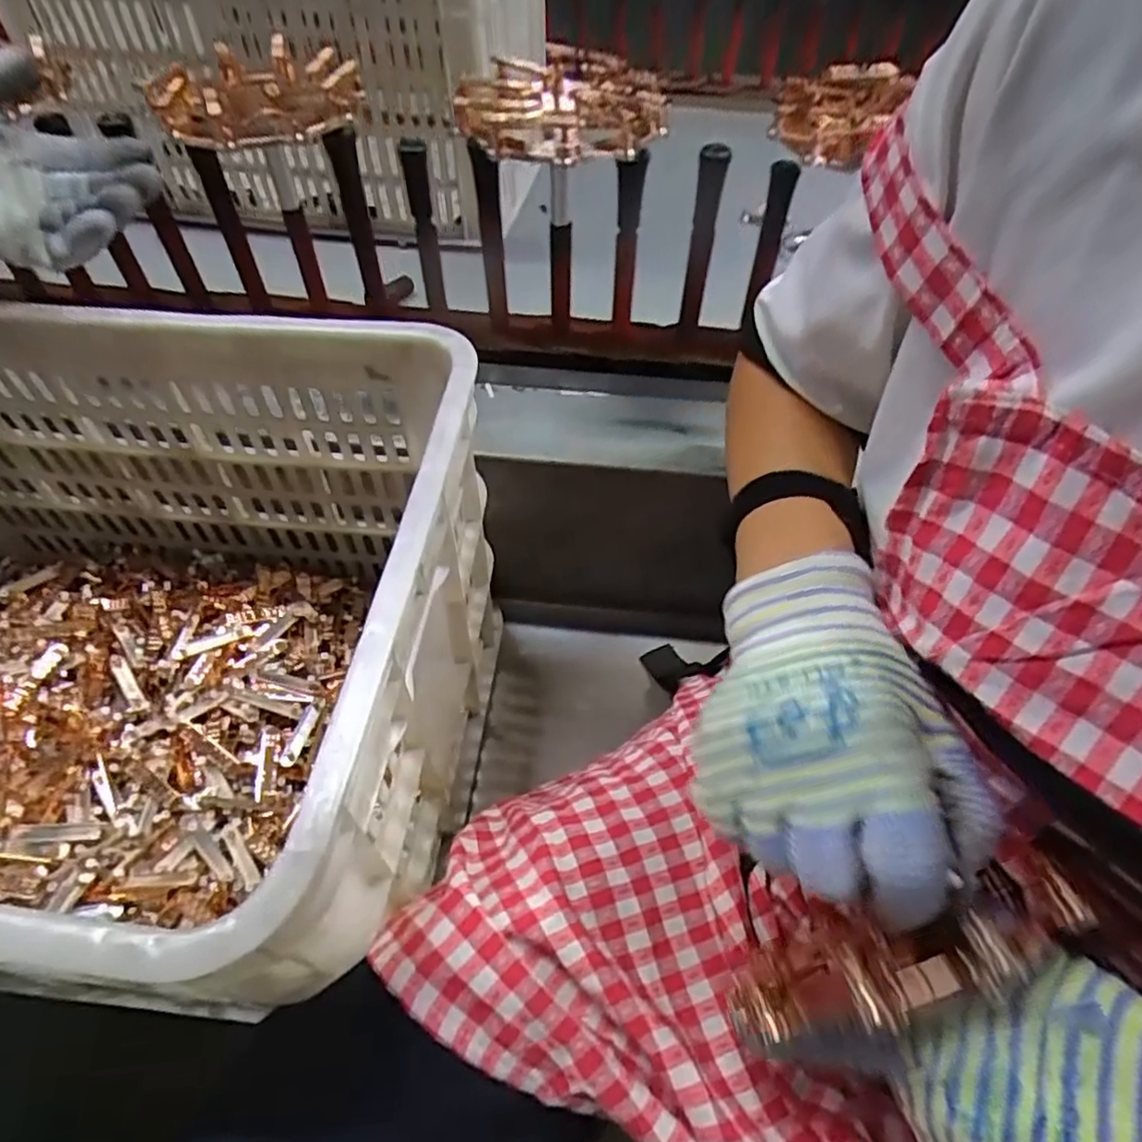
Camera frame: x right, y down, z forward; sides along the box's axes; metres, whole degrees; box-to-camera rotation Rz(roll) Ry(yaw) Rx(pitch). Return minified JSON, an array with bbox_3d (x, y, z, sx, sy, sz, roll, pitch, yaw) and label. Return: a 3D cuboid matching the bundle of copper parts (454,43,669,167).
[{"bbox_3d":[-0.005,-0.294,0.428,0.127,0.035,0.121,-3,48,0],"label":"bundle of copper parts"}]

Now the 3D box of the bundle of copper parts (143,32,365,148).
[{"bbox_3d":[-0.208,-0.317,0.451,0.124,0.036,0.136,-24,52,-18],"label":"bundle of copper parts"}]

